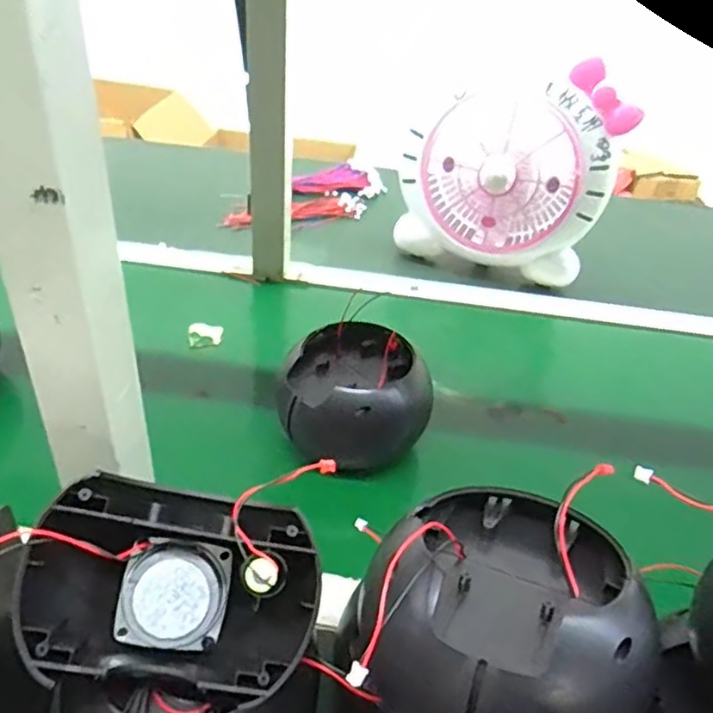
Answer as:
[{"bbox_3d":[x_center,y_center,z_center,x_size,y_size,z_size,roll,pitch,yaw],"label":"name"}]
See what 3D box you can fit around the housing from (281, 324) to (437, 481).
[{"bbox_3d":[-0.005,0.045,0.564,0.128,0.100,0.116,11,37,6],"label":"housing"}]

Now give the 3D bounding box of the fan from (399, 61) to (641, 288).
[{"bbox_3d":[0.194,-0.240,0.830,0.250,0.235,0.113,15,38,12],"label":"fan"}]

